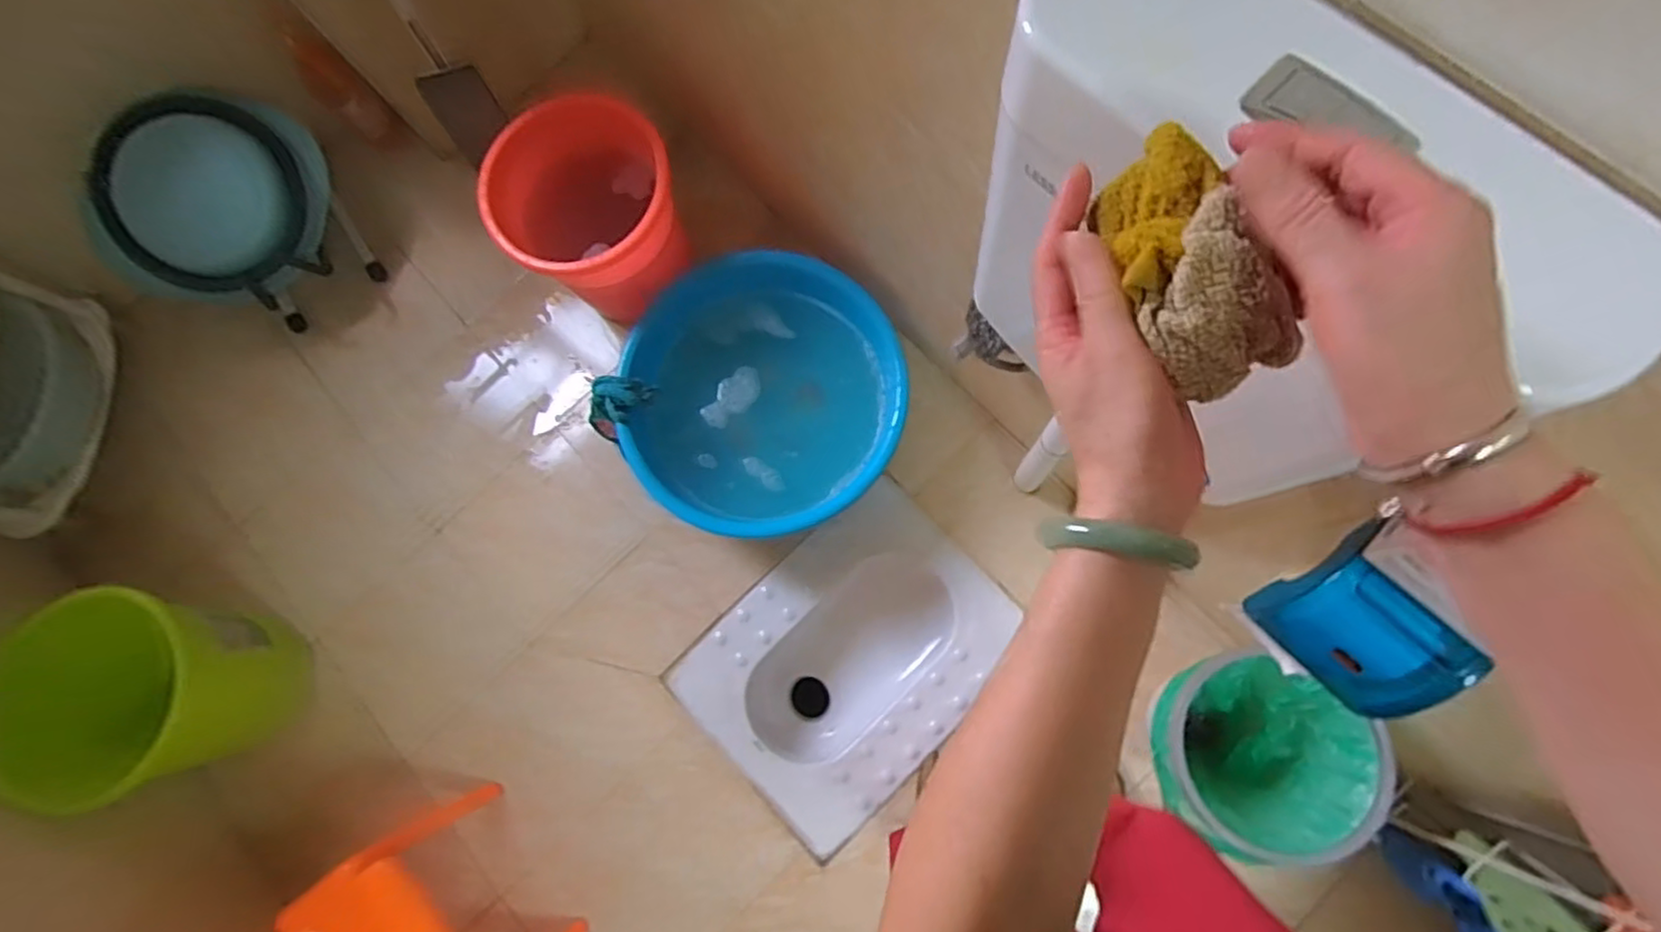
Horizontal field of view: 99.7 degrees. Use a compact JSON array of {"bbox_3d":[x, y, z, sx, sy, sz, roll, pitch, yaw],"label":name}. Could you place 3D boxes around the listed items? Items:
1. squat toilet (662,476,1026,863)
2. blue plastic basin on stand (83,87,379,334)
[{"bbox_3d":[0.042,0.362,1.336,0.556,0.141,0.428,-42,78,-5],"label":"squat toilet"},{"bbox_3d":[-1.194,-0.479,1.393,0.418,0.313,0.345,-12,77,2],"label":"blue plastic basin on stand"}]

